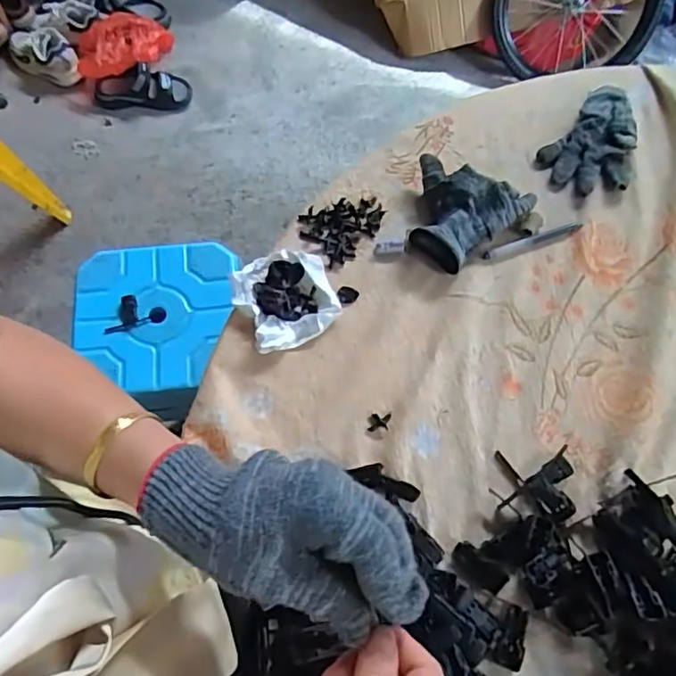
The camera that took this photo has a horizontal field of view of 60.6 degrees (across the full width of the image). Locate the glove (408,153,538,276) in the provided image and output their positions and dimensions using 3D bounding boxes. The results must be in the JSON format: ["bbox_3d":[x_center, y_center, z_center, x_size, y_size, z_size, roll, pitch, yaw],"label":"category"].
[{"bbox_3d":[0.132,-0.135,0.624,0.127,0.035,0.122,27,67,11],"label":"glove"}]

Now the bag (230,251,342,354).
[{"bbox_3d":[-0.052,-0.043,0.591,0.096,0.022,0.102,-21,67,-10],"label":"bag"}]

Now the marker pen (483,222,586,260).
[{"bbox_3d":[0.215,-0.107,0.636,0.121,0.007,0.014,-19,67,-9],"label":"marker pen"}]

